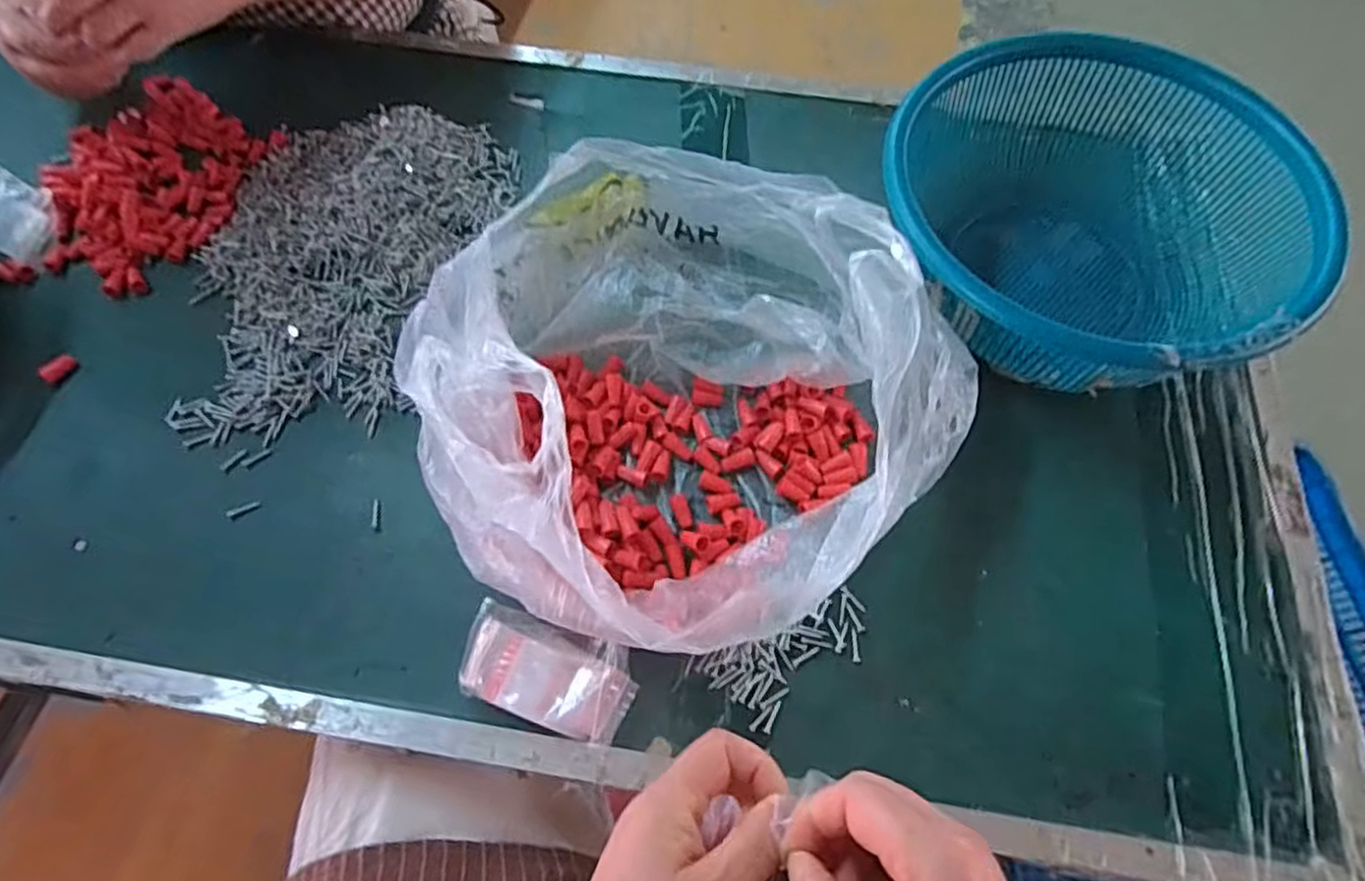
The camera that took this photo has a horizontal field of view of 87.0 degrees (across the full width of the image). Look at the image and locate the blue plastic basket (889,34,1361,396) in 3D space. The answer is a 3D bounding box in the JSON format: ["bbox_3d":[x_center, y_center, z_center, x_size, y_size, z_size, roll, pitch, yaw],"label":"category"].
[{"bbox_3d":[0.283,-0.153,0.521,0.283,0.111,0.255,27,69,11],"label":"blue plastic basket"}]

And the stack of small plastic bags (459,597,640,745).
[{"bbox_3d":[-0.079,0.138,0.428,0.098,0.025,0.055,16,67,7],"label":"stack of small plastic bags"}]

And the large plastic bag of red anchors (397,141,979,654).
[{"bbox_3d":[-0.003,-0.043,0.467,0.320,0.104,0.333,40,71,16],"label":"large plastic bag of red anchors"}]

